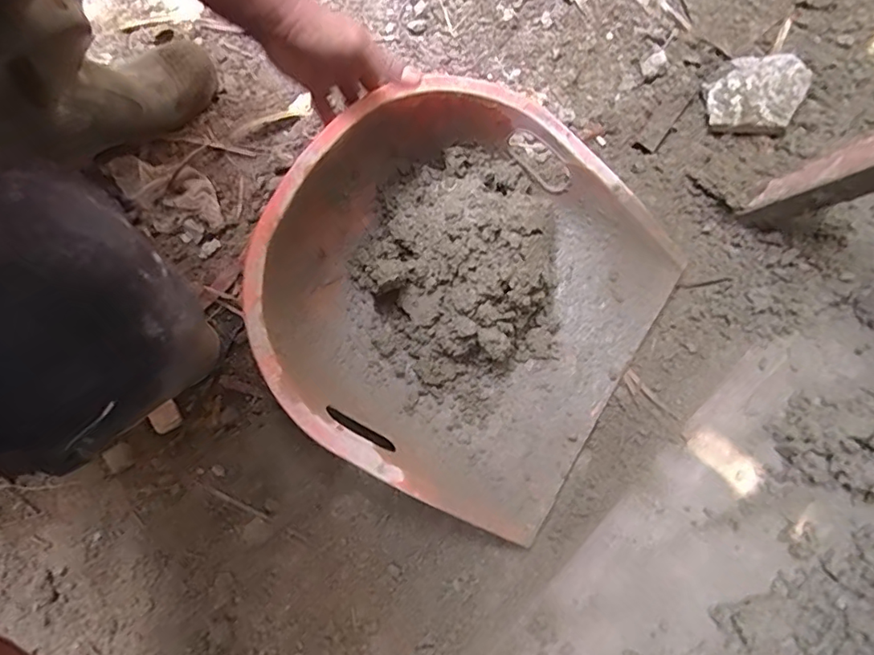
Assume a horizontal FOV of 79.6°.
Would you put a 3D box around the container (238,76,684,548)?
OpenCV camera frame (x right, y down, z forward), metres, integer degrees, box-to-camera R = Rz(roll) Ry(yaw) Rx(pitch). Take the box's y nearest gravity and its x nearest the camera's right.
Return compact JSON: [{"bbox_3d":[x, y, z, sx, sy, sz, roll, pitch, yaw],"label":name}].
[{"bbox_3d":[0.030,-0.040,0.558,0.378,0.174,0.404,31,77,10],"label":"container"}]

